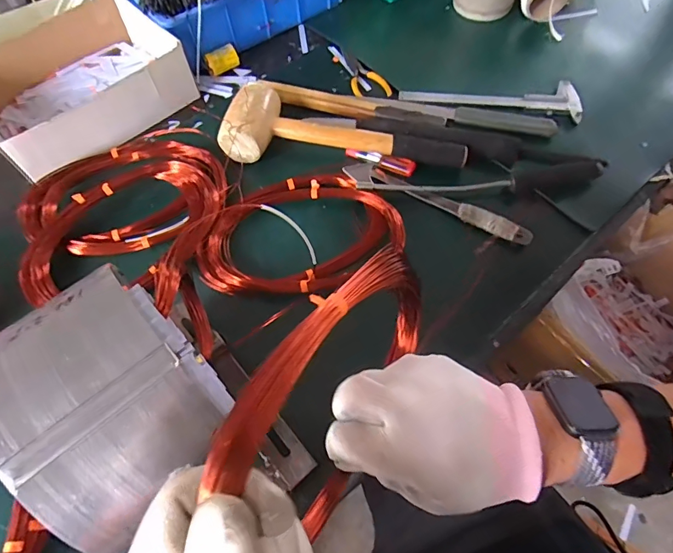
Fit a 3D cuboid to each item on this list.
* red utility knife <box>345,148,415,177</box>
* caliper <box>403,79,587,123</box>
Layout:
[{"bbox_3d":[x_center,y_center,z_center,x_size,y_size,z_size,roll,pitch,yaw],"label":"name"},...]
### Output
[{"bbox_3d":[0.051,-0.138,0.515,0.084,0.010,0.018,14,63,9],"label":"red utility knife"},{"bbox_3d":[0.200,-0.243,0.569,0.225,0.012,0.069,8,63,6],"label":"caliper"}]

